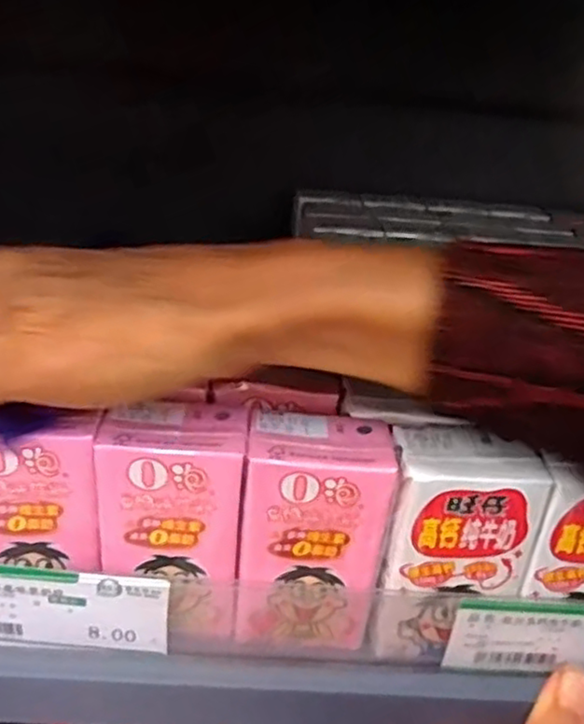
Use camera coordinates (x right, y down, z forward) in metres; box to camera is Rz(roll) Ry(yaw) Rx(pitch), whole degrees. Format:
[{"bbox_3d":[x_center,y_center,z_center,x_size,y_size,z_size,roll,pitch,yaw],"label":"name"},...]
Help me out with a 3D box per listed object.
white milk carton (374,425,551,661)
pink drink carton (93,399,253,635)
[{"bbox_3d":[0.060,0.068,0.248,0.053,0.087,0.031,7,30,2],"label":"white milk carton"},{"bbox_3d":[-0.044,0.058,0.249,0.049,0.080,0.034,3,30,-6],"label":"pink drink carton"}]

